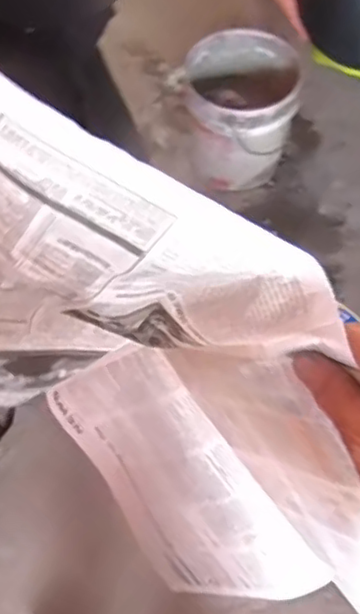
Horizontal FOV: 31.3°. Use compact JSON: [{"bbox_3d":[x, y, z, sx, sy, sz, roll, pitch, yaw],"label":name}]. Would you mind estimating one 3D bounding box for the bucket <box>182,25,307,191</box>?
[{"bbox_3d":[0.155,-0.519,1.708,0.288,0.286,0.340,0,63,2],"label":"bucket"}]

